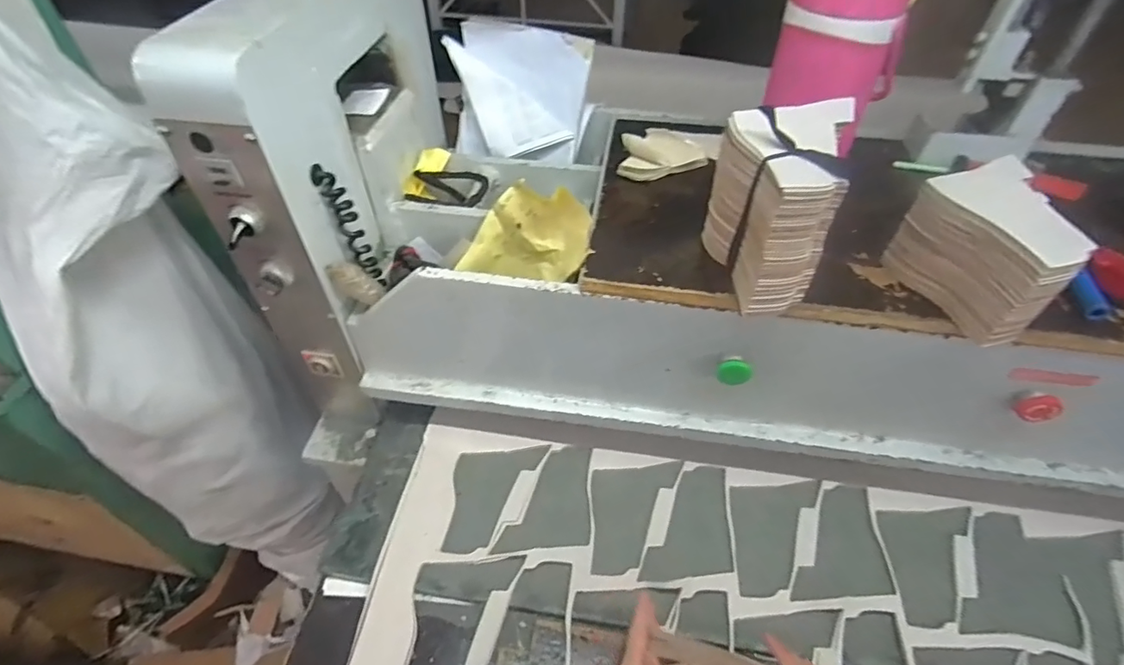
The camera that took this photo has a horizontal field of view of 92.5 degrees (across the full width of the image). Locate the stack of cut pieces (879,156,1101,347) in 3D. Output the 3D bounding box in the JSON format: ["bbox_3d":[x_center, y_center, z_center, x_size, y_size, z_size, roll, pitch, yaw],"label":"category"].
[{"bbox_3d":[0.415,-0.080,0.514,0.115,0.098,0.147,-16,50,-15],"label":"stack of cut pieces"}]

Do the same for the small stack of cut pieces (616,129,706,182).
[{"bbox_3d":[0.129,-0.240,0.719,0.113,0.032,0.065,-11,49,-10],"label":"small stack of cut pieces"}]

